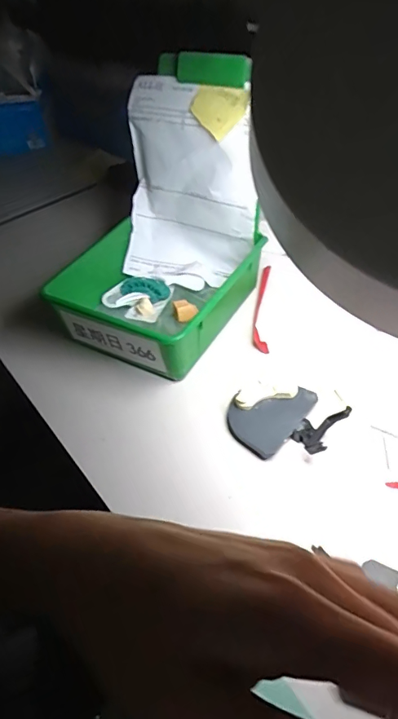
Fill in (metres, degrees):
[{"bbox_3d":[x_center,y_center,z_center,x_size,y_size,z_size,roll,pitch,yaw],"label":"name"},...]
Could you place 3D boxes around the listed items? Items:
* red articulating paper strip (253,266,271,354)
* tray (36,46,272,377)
[{"bbox_3d":[0.062,-0.053,0.475,0.015,0.007,0.122,1,46,8],"label":"red articulating paper strip"},{"bbox_3d":[-0.031,-0.119,0.433,0.151,0.176,0.209,17,50,22],"label":"tray"}]

